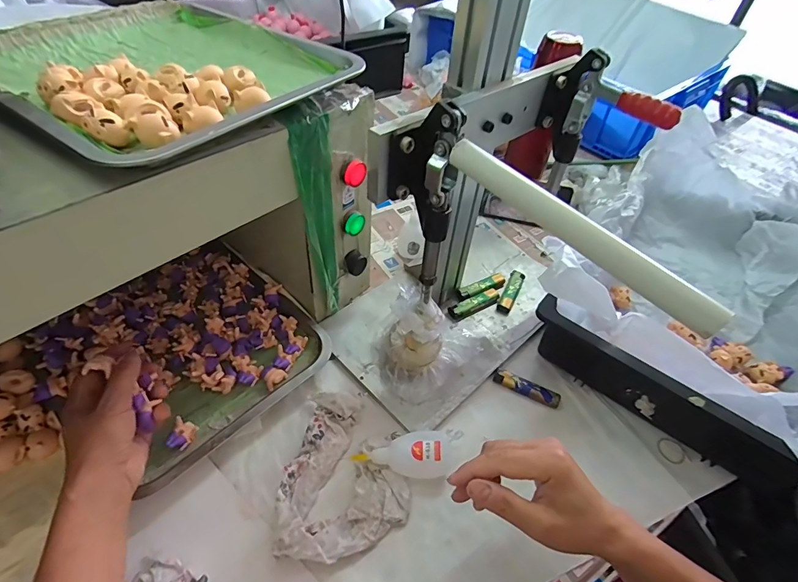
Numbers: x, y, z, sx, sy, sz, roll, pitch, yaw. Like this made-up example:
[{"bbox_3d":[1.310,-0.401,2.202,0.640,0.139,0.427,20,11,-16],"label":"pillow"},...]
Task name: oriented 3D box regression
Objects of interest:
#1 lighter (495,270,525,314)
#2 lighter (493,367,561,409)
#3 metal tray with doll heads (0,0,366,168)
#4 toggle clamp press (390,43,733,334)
[{"bbox_3d":[0.166,-0.002,0.609,0.022,0.012,0.089,22,47,14],"label":"lighter"},{"bbox_3d":[0.157,0.118,0.508,0.081,0.009,0.020,24,48,15],"label":"lighter"},{"bbox_3d":[-0.220,-0.210,0.384,0.299,0.032,0.255,31,50,21],"label":"metal tray with doll heads"},{"bbox_3d":[0.155,-0.082,0.364,0.237,0.139,0.248,33,51,23],"label":"toggle clamp press"}]

